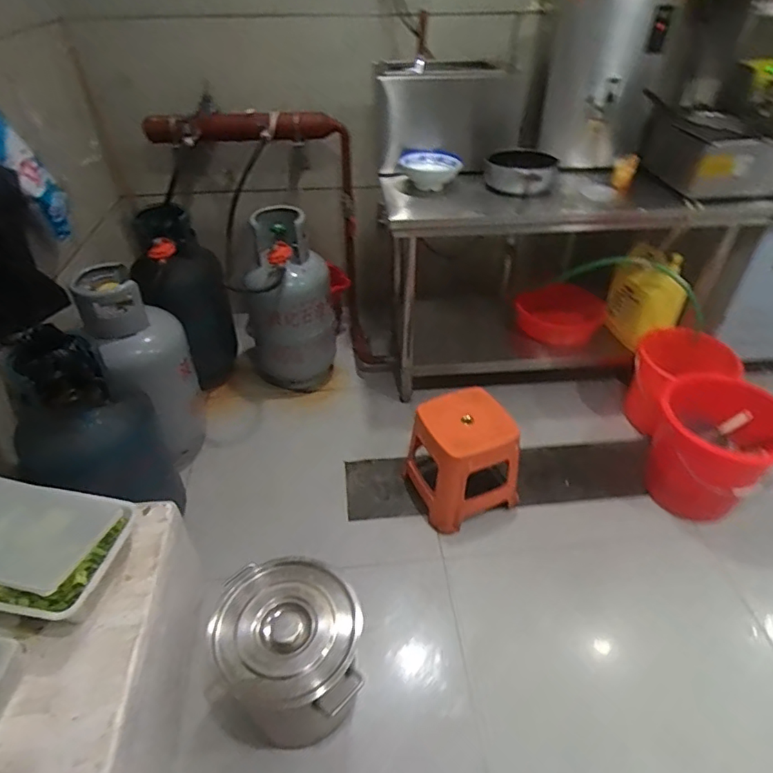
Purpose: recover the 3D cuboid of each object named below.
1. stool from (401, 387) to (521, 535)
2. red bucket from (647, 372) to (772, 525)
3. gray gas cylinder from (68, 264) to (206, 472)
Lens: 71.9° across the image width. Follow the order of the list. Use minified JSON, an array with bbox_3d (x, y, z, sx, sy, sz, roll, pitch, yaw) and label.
[{"bbox_3d":[0.222,0.203,1.584,0.294,0.309,0.282,-15,43,-17],"label":"stool"},{"bbox_3d":[0.987,0.186,1.592,0.320,0.290,0.323,0,40,0],"label":"red bucket"},{"bbox_3d":[-0.707,-0.054,1.647,0.296,0.621,0.273,-28,48,-29],"label":"gray gas cylinder"}]

